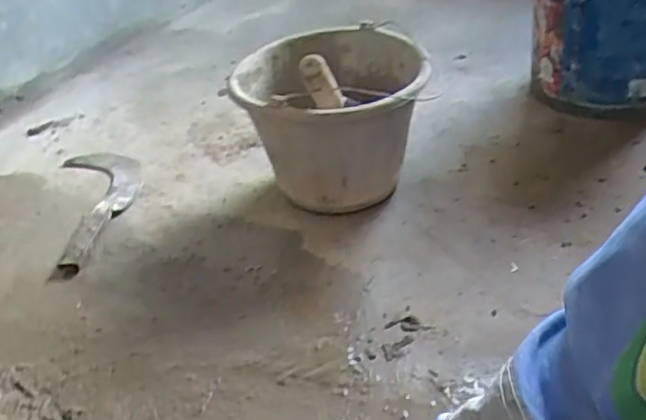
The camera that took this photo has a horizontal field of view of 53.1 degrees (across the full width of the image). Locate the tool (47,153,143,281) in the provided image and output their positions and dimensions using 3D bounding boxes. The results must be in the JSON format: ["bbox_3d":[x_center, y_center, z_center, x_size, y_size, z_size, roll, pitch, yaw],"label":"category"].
[{"bbox_3d":[-0.374,-0.015,1.081,0.134,0.020,0.358,-12,34,-8],"label":"tool"}]

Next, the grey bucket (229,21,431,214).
[{"bbox_3d":[0.014,-0.121,0.951,0.261,0.253,0.245,-4,34,3],"label":"grey bucket"}]

